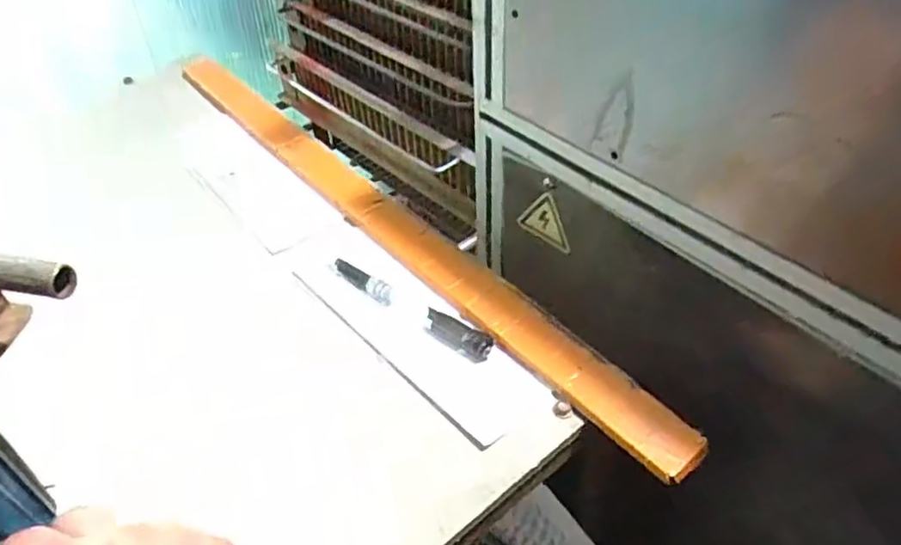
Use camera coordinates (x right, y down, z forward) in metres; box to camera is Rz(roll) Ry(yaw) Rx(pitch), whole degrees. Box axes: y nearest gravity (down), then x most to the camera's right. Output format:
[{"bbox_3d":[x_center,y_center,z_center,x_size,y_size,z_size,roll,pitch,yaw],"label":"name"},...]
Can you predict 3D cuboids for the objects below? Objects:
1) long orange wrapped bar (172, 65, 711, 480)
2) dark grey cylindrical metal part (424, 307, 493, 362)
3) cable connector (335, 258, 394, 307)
[{"bbox_3d":[-0.060,-0.049,0.519,0.039,0.018,0.581,-32,51,-24],"label":"long orange wrapped bar"},{"bbox_3d":[0.006,0.039,0.427,0.050,0.013,0.016,27,53,29],"label":"dark grey cylindrical metal part"},{"bbox_3d":[-0.062,0.004,0.469,0.059,0.007,0.012,32,56,32],"label":"cable connector"}]

